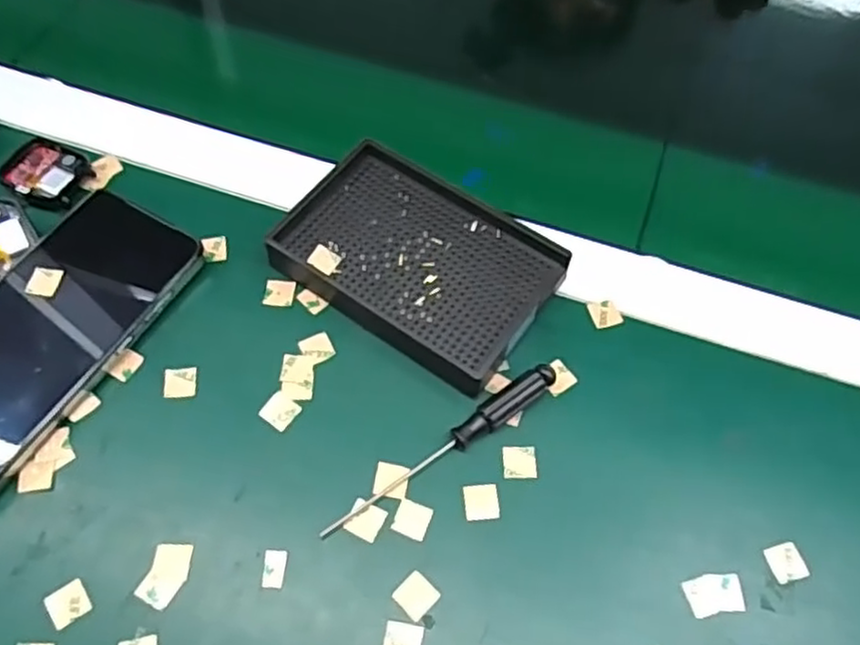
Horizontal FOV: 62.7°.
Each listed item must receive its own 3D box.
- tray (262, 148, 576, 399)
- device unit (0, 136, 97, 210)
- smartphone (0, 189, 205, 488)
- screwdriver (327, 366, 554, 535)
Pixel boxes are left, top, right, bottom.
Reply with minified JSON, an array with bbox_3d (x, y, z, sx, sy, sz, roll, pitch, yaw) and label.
[{"bbox_3d":[-0.007,-0.033,0.378,0.135,0.019,0.093,34,66,15],"label":"tray"},{"bbox_3d":[-0.218,-0.084,0.400,0.043,0.009,0.039,24,64,10],"label":"device unit"},{"bbox_3d":[-0.191,0.005,0.352,0.079,0.014,0.159,28,65,12],"label":"smartphone"},{"bbox_3d":[0.007,0.060,0.332,0.131,0.012,0.013,-33,68,-17],"label":"screwdriver"}]

